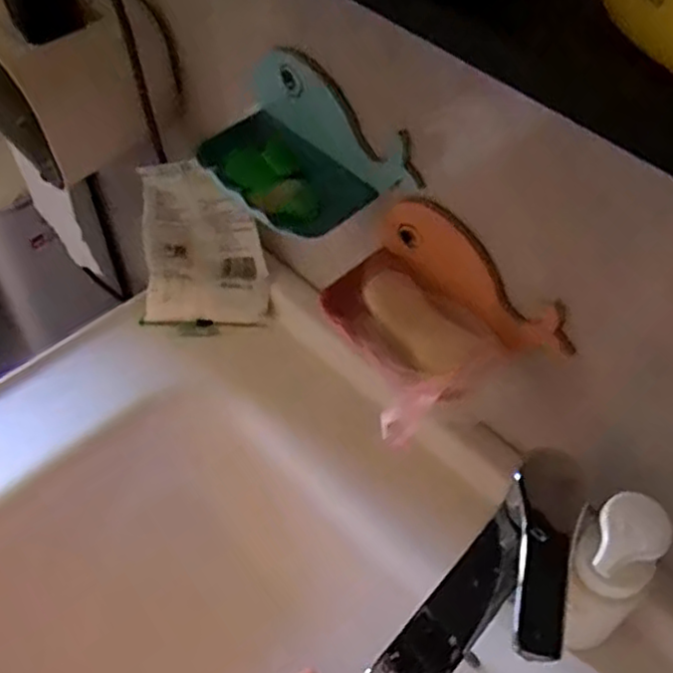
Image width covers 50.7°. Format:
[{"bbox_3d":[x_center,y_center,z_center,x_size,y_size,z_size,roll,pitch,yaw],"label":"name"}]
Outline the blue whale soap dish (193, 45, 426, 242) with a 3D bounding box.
[{"bbox_3d":[-0.025,-0.123,0.482,0.155,0.069,0.082,34,59,22],"label":"blue whale soap dish"}]

